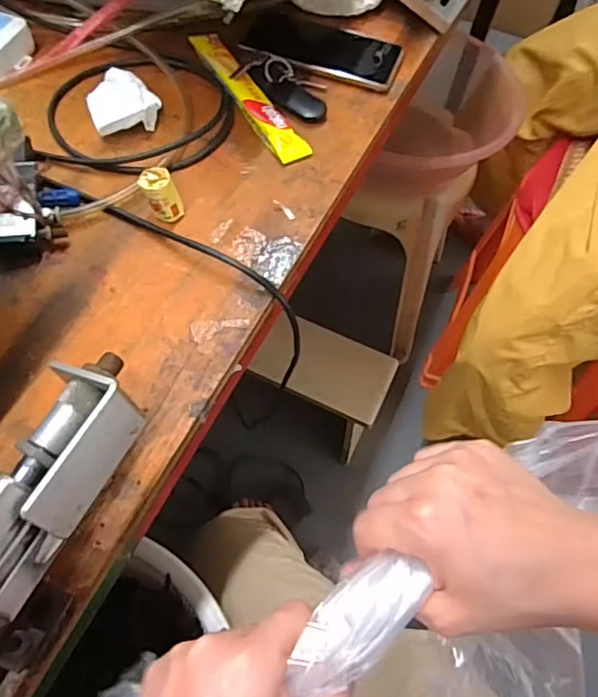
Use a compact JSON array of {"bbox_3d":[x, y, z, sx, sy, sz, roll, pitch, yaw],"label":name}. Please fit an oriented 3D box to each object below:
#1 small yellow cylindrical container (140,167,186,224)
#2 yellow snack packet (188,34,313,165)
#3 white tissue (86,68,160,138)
[{"bbox_3d":[-0.111,-0.124,0.441,0.028,0.039,0.026,1,60,-2],"label":"small yellow cylindrical container"},{"bbox_3d":[-0.053,-0.251,0.531,0.032,0.011,0.199,-27,65,-17],"label":"yellow snack packet"},{"bbox_3d":[-0.163,-0.229,0.504,0.062,0.019,0.071,-21,64,-14],"label":"white tissue"}]

